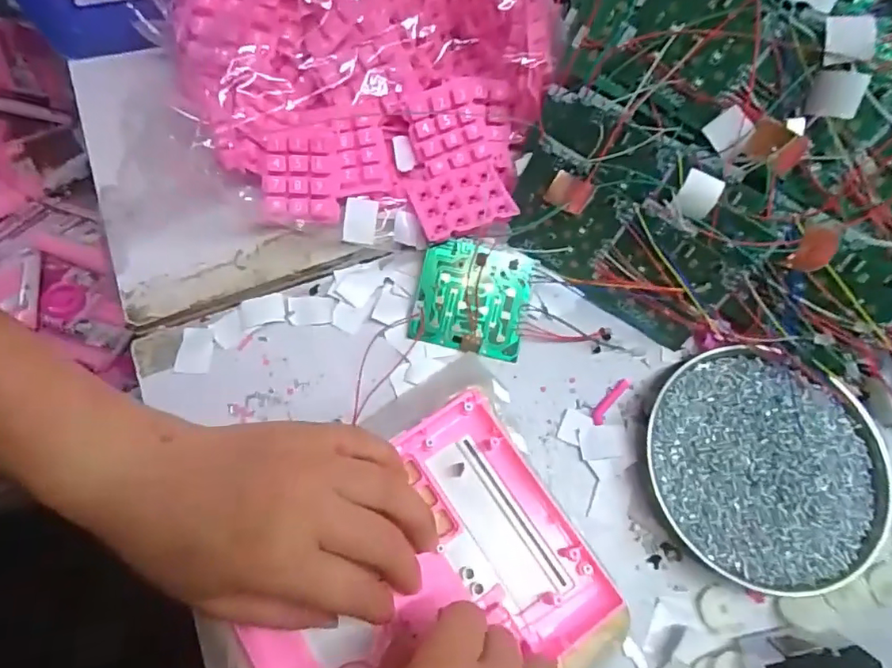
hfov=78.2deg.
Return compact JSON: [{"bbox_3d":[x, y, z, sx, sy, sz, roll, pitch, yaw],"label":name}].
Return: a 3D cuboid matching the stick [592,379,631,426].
[{"bbox_3d":[0.103,0.042,0.343,0.009,0.004,0.037,38,75,12],"label":"stick"}]

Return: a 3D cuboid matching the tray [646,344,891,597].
[{"bbox_3d":[0.186,0.075,0.320,0.130,0.021,0.132,0,70,-1],"label":"tray"}]

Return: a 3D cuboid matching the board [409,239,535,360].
[{"bbox_3d":[0.016,-0.023,0.355,0.070,0.006,0.069,12,90,2],"label":"board"}]

